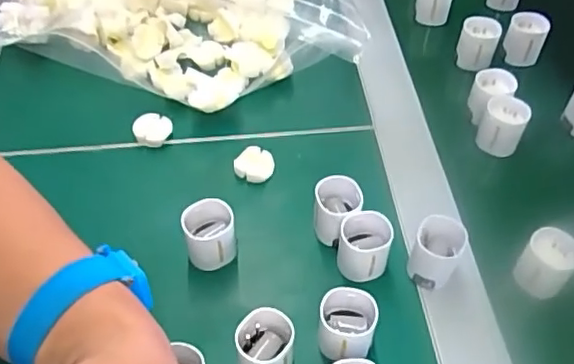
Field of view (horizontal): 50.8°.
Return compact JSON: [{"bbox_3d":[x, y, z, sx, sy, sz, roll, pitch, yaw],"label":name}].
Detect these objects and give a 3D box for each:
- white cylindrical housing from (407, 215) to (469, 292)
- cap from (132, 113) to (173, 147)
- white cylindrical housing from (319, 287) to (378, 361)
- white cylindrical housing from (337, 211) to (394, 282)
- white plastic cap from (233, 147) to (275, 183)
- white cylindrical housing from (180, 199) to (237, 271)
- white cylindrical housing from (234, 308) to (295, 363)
[{"bbox_3d":[0.090,0.044,0.366,0.027,0.037,0.033,22,55,18],"label":"white cylindrical housing"},{"bbox_3d":[-0.098,-0.037,0.442,0.026,0.012,0.025,-1,51,1],"label":"cap"},{"bbox_3d":[0.033,0.079,0.336,0.029,0.035,0.025,0,51,2],"label":"white cylindrical housing"},{"bbox_3d":[0.047,0.040,0.367,0.031,0.036,0.027,2,51,3],"label":"white cylindrical housing"},{"bbox_3d":[-0.022,-0.011,0.424,0.027,0.009,0.024,26,56,21],"label":"white plastic cap"},{"bbox_3d":[-0.047,0.034,0.372,0.030,0.037,0.029,-1,51,1],"label":"white cylindrical housing"},{"bbox_3d":[-0.011,0.091,0.327,0.029,0.036,0.030,-1,51,1],"label":"white cylindrical housing"}]

